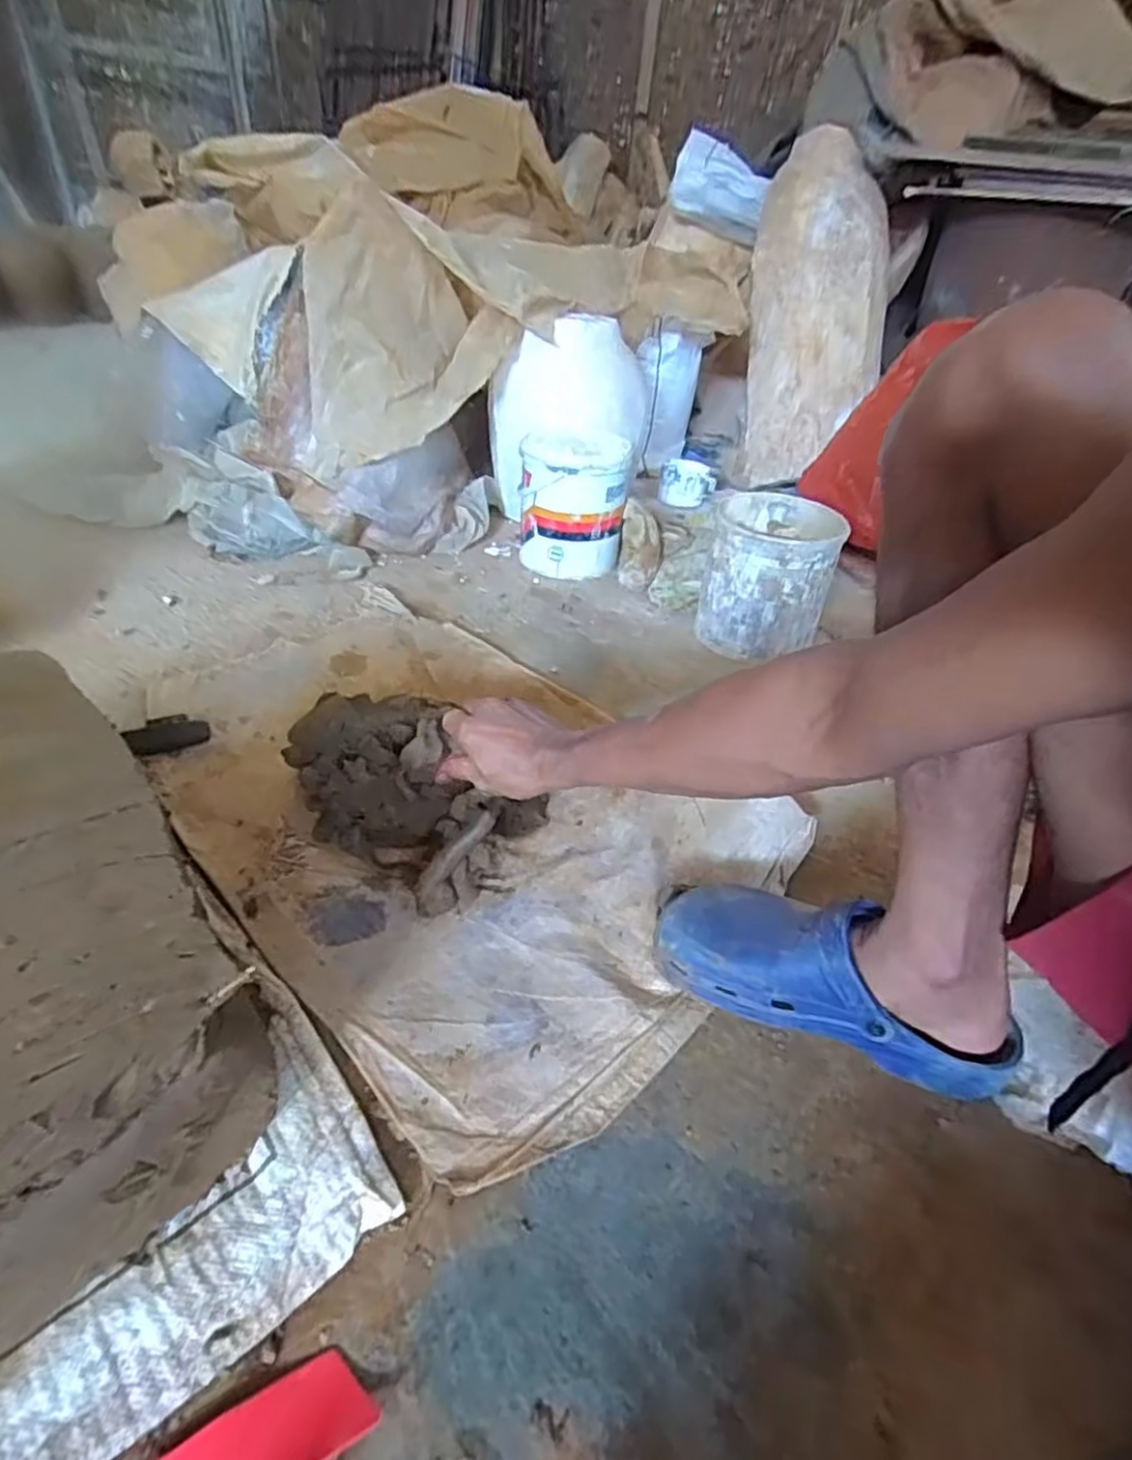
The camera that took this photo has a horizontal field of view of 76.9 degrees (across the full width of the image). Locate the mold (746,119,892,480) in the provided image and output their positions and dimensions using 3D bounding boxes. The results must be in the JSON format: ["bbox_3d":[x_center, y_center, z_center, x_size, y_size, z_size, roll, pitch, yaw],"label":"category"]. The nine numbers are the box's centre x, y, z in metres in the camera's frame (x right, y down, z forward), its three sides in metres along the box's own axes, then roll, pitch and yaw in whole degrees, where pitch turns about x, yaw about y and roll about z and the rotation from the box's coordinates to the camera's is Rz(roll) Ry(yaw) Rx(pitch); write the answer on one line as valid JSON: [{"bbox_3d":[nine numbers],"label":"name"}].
[{"bbox_3d":[0.533,-0.912,1.497,0.270,0.731,0.169,9,-2,3],"label":"mold"}]

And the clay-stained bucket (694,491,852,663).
[{"bbox_3d":[0.281,-0.215,1.006,0.163,0.173,0.173,12,38,8],"label":"clay-stained bucket"}]

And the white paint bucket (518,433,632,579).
[{"bbox_3d":[0.008,-0.373,1.166,0.165,0.192,0.165,3,38,-3],"label":"white paint bucket"}]

